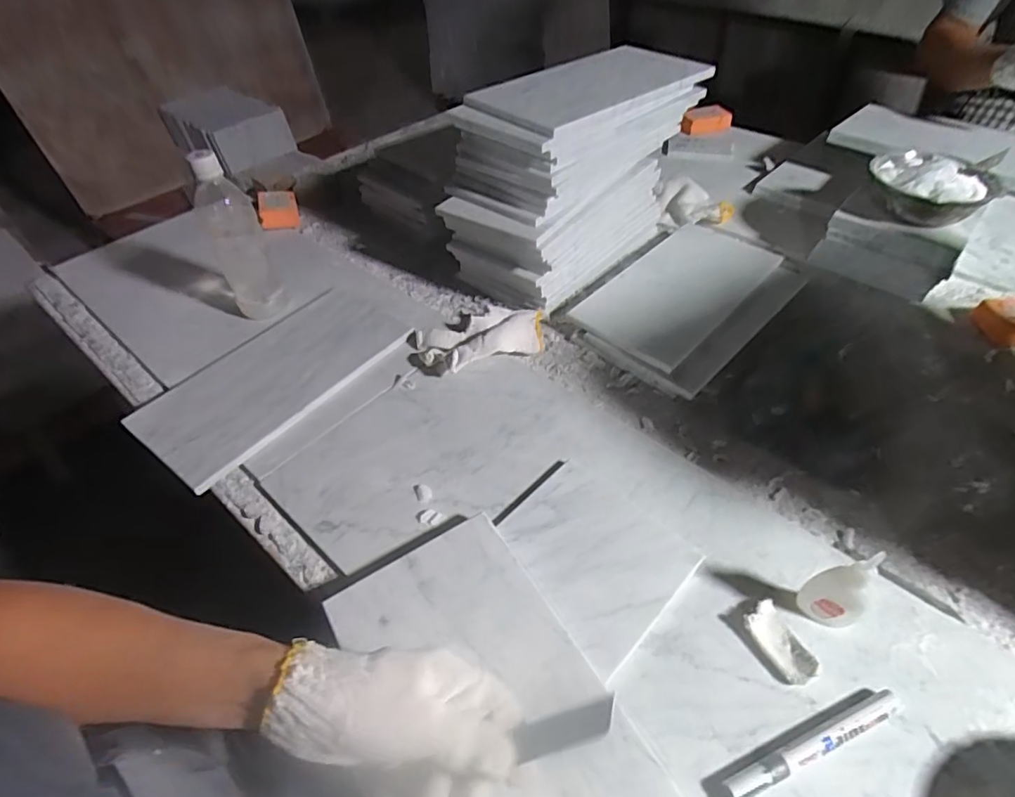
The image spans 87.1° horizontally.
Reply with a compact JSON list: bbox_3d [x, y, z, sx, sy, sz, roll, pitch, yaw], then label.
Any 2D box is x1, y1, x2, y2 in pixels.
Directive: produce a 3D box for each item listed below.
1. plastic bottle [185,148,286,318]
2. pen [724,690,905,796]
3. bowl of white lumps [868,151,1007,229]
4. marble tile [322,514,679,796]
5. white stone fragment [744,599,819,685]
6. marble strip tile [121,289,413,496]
[{"bbox_3d":[-0.343,-0.202,0.675,0.065,0.201,0.075,-19,47,-15],"label":"plastic bottle"},{"bbox_3d":[0.211,0.238,0.365,0.145,0.015,0.015,-17,47,-13],"label":"pen"},{"bbox_3d":[0.556,-0.280,0.706,0.128,0.043,0.148,-36,54,-28],"label":"bowl of white lumps"},{"bbox_3d":[-0.002,0.227,0.368,0.160,0.015,0.301,-22,51,-17],"label":"marble tile"},{"bbox_3d":[0.210,0.190,0.412,0.033,0.014,0.057,-18,47,-14],"label":"white stone fragment"},{"bbox_3d":[-0.276,-0.031,0.640,0.168,0.014,0.299,29,53,27],"label":"marble strip tile"}]

